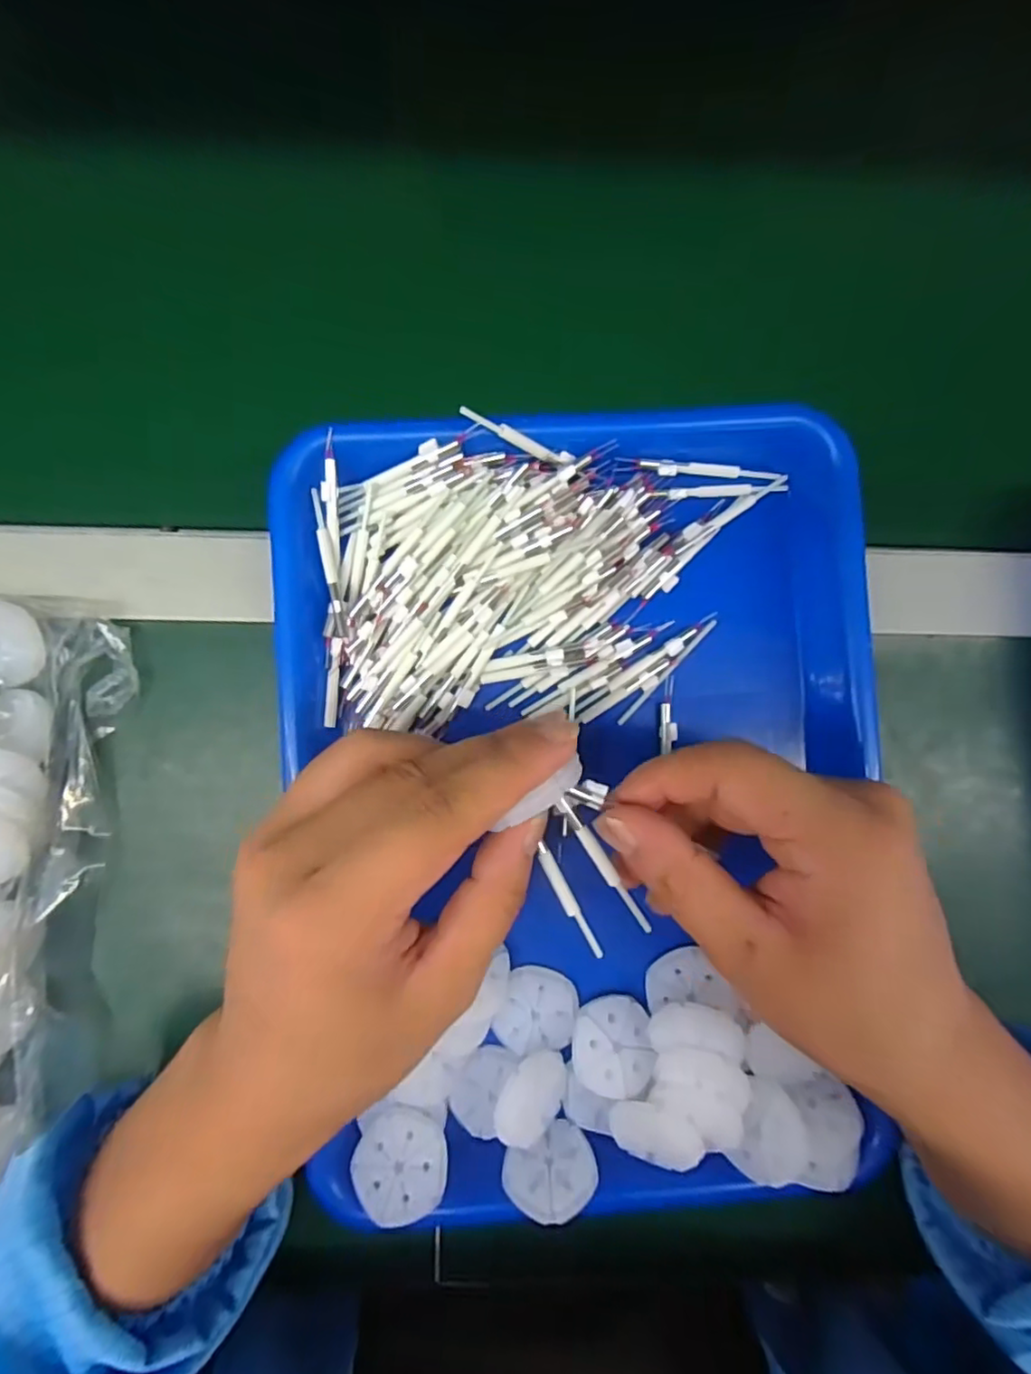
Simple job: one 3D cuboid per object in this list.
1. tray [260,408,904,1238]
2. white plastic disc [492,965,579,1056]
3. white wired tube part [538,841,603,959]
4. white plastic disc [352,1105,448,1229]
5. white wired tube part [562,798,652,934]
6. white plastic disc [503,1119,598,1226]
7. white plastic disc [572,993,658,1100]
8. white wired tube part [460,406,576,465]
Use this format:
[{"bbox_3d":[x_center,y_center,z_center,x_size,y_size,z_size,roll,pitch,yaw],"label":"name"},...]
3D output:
[{"bbox_3d":[0.032,0.050,0.265,0.247,0.044,0.331,-4,93,-2],"label":"tray"},{"bbox_3d":[0.010,0.142,0.271,0.033,0.005,0.036,0,89,-3],"label":"white plastic disc"},{"bbox_3d":[0.018,0.075,0.215,0.005,0.004,0.044,-27,90,-3],"label":"white wired tube part"},{"bbox_3d":[-0.047,0.197,0.255,0.037,0.005,0.038,1,59,-2],"label":"white plastic disc"},{"bbox_3d":[0.032,0.063,0.217,0.005,0.006,0.058,-32,91,-3],"label":"white wired tube part"},{"bbox_3d":[0.016,0.201,0.255,0.037,0.031,0.004,-13,118,-27],"label":"white plastic disc"},{"bbox_3d":[0.042,0.153,0.264,0.034,0.007,0.038,2,68,-9],"label":"white plastic disc"},{"bbox_3d":[0.001,-0.103,0.255,0.054,0.005,0.006,13,92,-32],"label":"white wired tube part"}]

